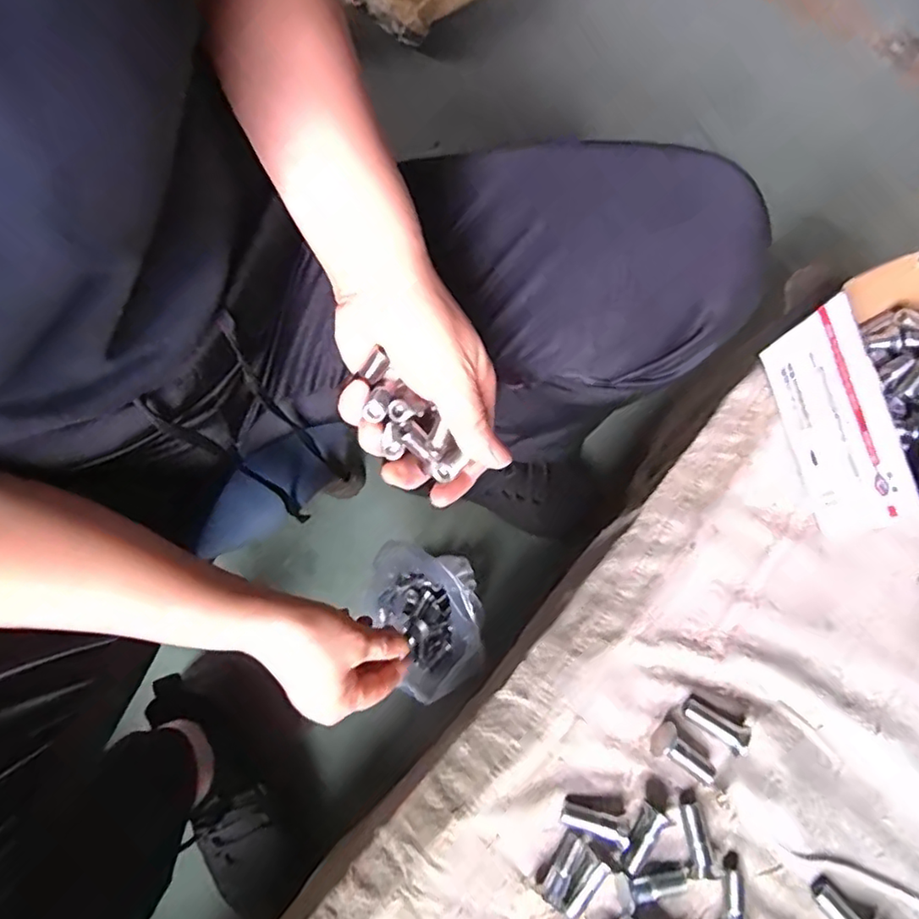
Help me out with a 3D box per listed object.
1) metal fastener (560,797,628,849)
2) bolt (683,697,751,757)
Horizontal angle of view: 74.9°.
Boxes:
[{"bbox_3d":[0.072,0.196,0.322,0.034,0.012,0.012,20,74,4],"label":"metal fastener"},{"bbox_3d":[0.145,0.151,0.339,0.036,0.011,0.015,30,75,7],"label":"bolt"}]

